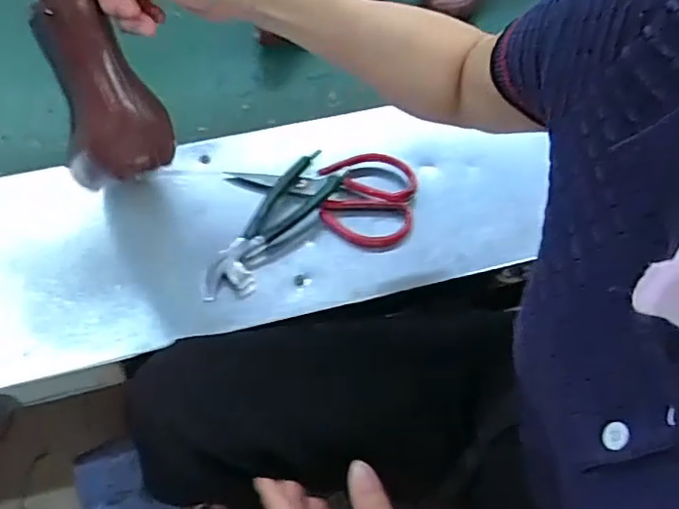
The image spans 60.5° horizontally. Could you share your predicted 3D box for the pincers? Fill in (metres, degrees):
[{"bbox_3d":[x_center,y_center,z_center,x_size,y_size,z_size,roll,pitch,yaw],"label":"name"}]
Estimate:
[{"bbox_3d":[-0.072,-0.028,0.599,0.051,0.027,0.184,34,66,13],"label":"pincers"}]

